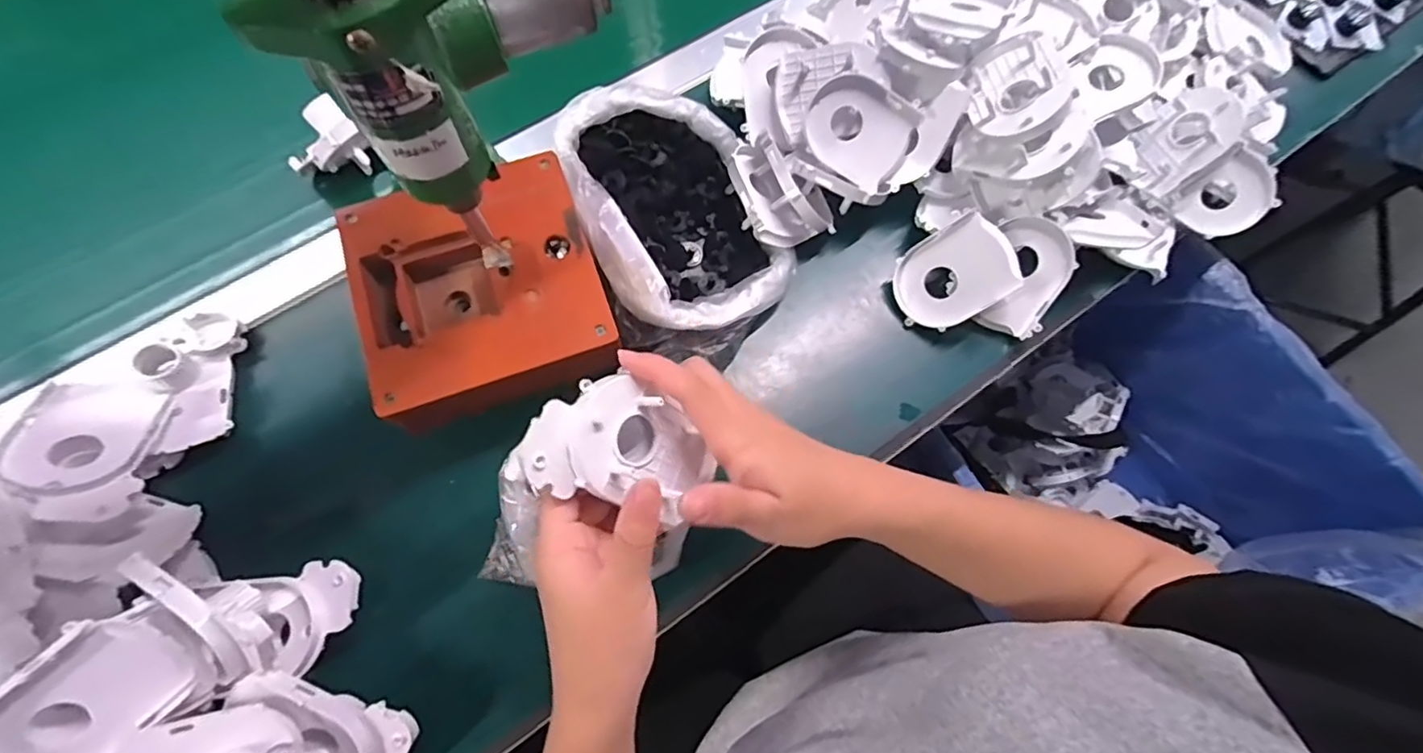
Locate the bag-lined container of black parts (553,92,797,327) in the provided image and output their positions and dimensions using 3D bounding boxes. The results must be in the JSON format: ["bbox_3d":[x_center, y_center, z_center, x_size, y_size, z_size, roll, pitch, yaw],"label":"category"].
[{"bbox_3d":[-0.027,-0.123,0.458,0.135,0.056,0.201,-25,74,-10],"label":"bag-lined container of black parts"}]

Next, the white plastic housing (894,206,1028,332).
[{"bbox_3d":[0.178,-0.074,0.448,0.083,0.012,0.066,-32,88,33],"label":"white plastic housing"}]

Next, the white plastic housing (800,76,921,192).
[{"bbox_3d":[0.110,-0.183,0.454,0.082,0.024,0.068,16,109,-14],"label":"white plastic housing"}]

